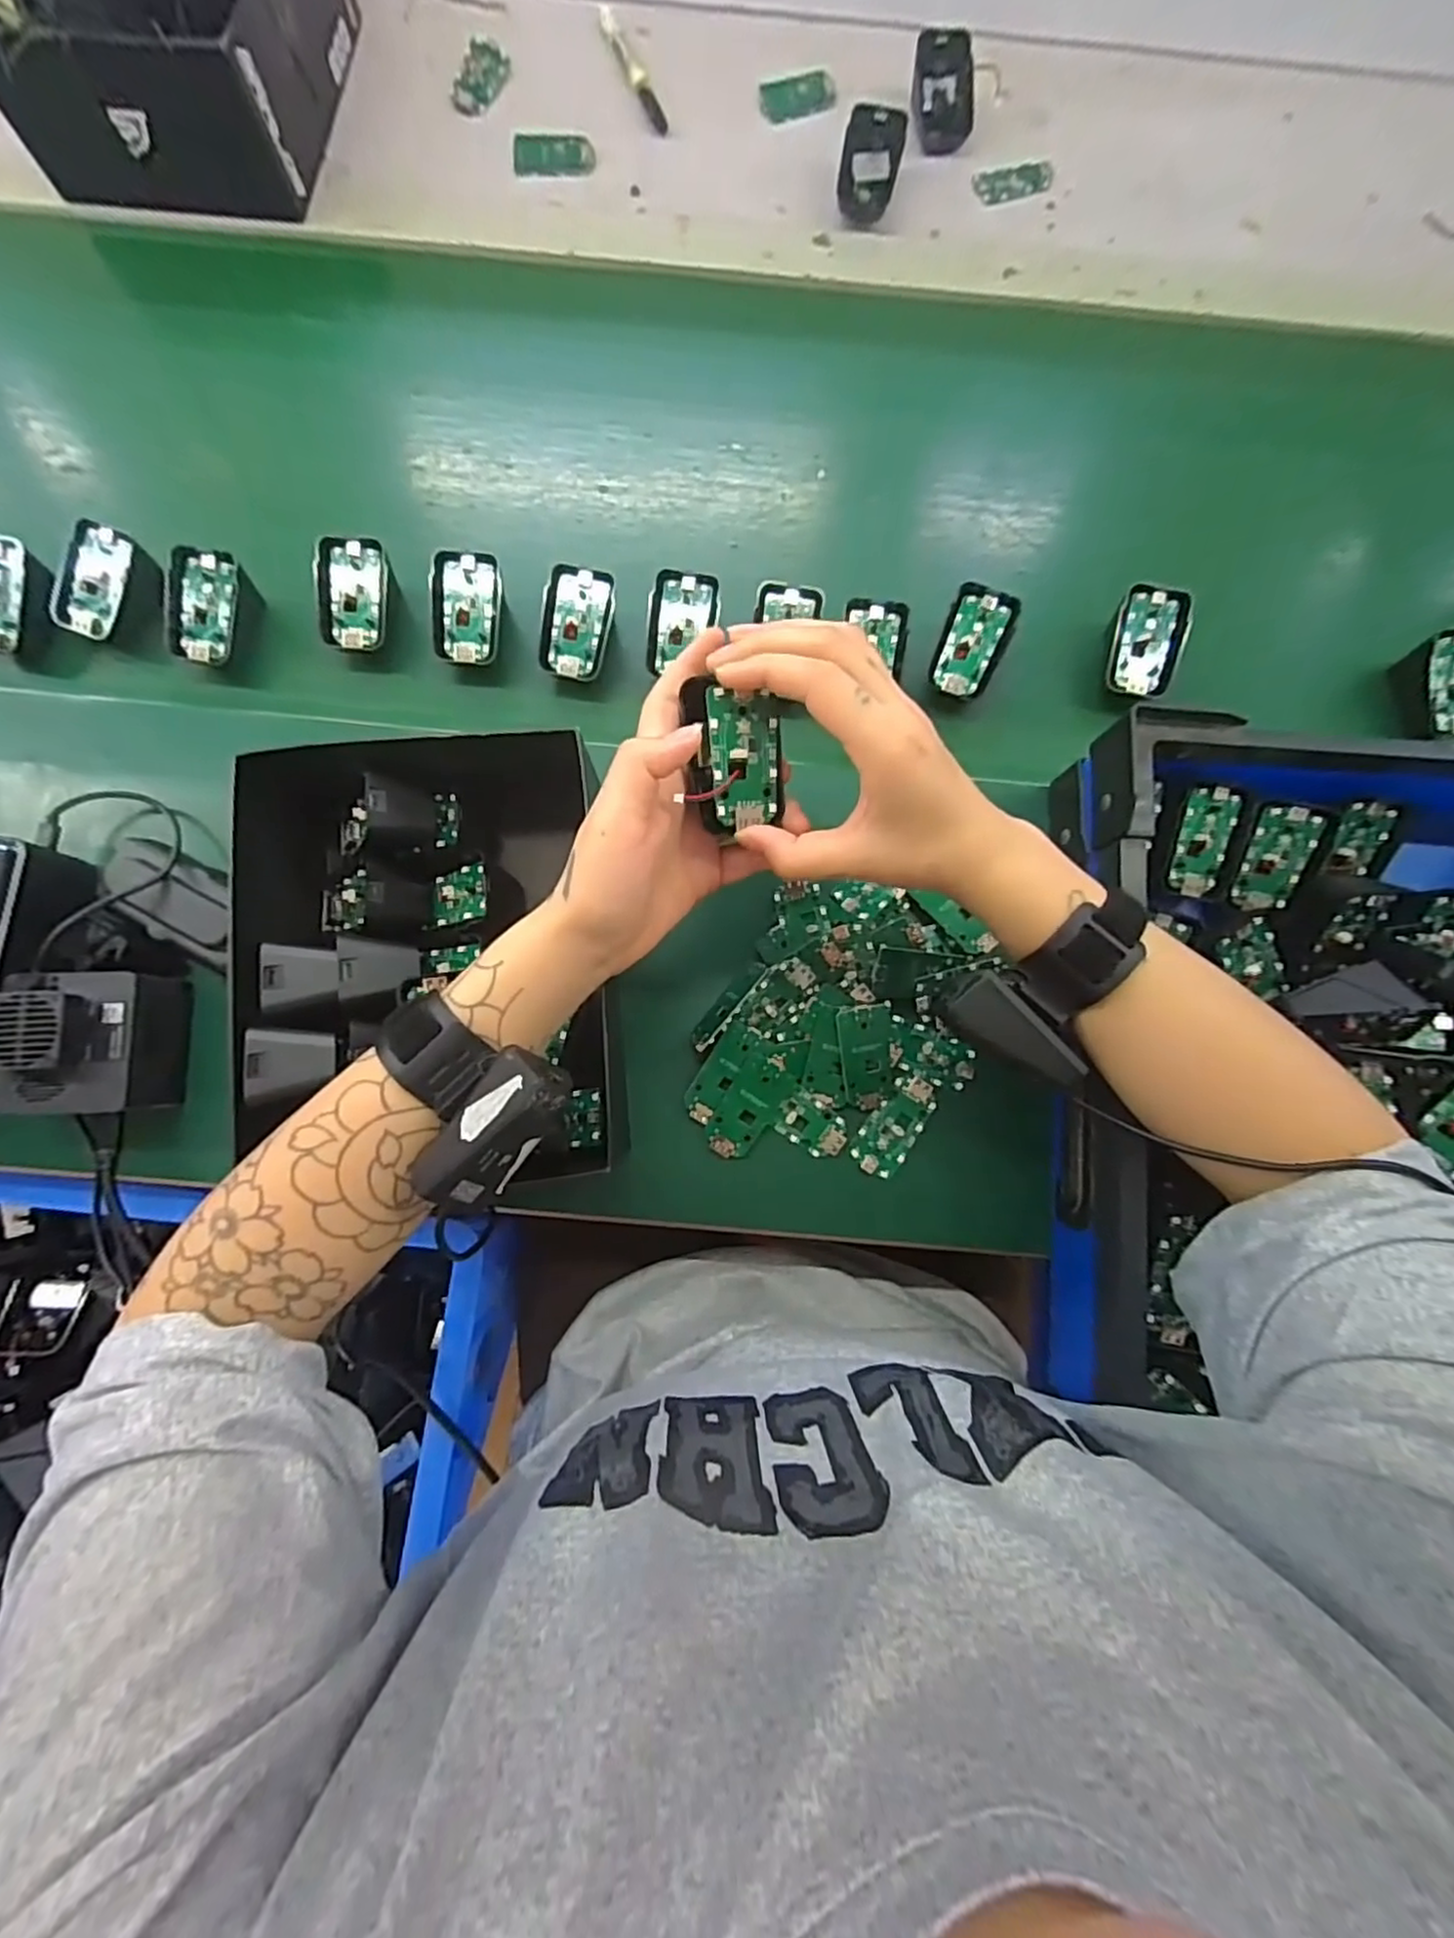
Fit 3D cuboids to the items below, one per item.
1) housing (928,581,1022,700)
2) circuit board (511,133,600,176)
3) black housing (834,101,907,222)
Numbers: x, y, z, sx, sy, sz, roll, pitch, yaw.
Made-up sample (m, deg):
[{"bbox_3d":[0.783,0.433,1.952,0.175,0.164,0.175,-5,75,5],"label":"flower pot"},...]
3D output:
[{"bbox_3d":[0.160,-0.214,0.447,0.040,0.010,0.069,23,99,5],"label":"housing"},{"bbox_3d":[-0.137,-0.649,0.544,0.064,0.004,0.040,-5,78,-2],"label":"circuit board"},{"bbox_3d":[0.111,-0.620,0.529,0.044,0.037,0.060,9,78,0],"label":"black housing"}]

